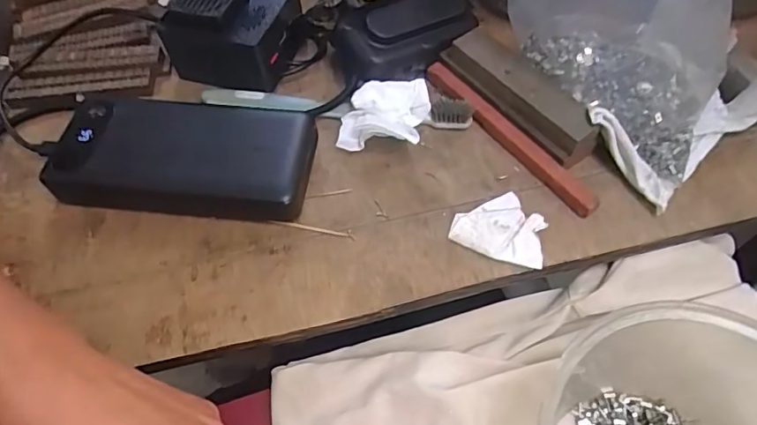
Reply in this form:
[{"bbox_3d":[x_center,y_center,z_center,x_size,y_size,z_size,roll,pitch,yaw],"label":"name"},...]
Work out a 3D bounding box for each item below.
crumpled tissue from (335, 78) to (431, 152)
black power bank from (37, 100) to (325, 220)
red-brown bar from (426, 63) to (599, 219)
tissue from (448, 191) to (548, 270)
[{"bbox_3d":[0.004,-0.061,0.335,0.052,0.027,0.047,9,59,7],"label":"crumpled tissue"},{"bbox_3d":[-0.122,-0.037,0.322,0.158,0.026,0.073,5,59,5],"label":"black power bank"},{"bbox_3d":[0.082,-0.052,0.333,0.016,0.012,0.146,-35,64,-19],"label":"red-brown bar"},{"bbox_3d":[0.071,0.008,0.303,0.052,0.009,0.041,12,59,9],"label":"tissue"}]

